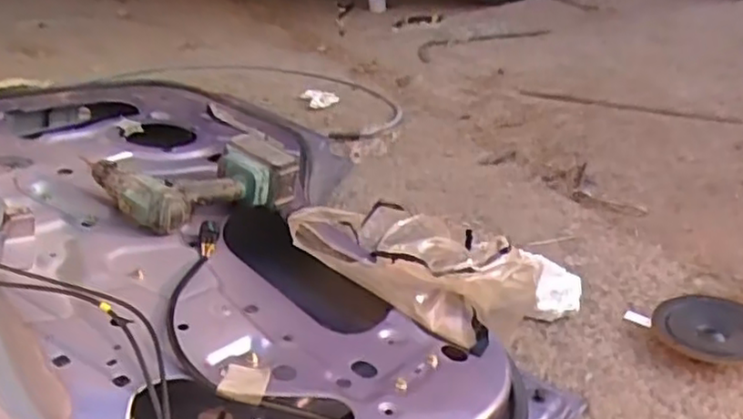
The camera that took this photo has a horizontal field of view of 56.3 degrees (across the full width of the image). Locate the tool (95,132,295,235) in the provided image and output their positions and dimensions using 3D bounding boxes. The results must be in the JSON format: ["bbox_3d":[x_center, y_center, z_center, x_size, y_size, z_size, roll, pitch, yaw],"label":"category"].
[{"bbox_3d":[-0.231,-0.044,0.954,0.241,0.074,0.153,-27,37,-32],"label":"tool"}]

